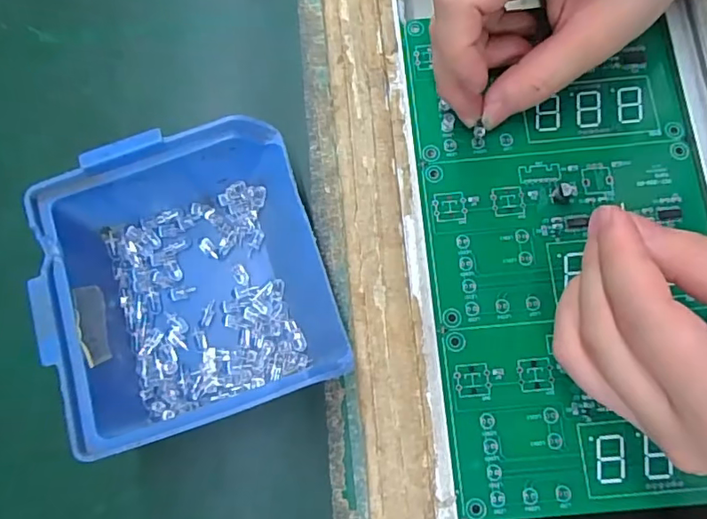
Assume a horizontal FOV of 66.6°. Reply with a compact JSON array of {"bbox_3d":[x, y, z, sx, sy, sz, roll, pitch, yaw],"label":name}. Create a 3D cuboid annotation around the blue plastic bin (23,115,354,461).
[{"bbox_3d":[-0.060,0.009,0.208,0.101,0.049,0.107,-18,78,-3],"label":"blue plastic bin"}]

